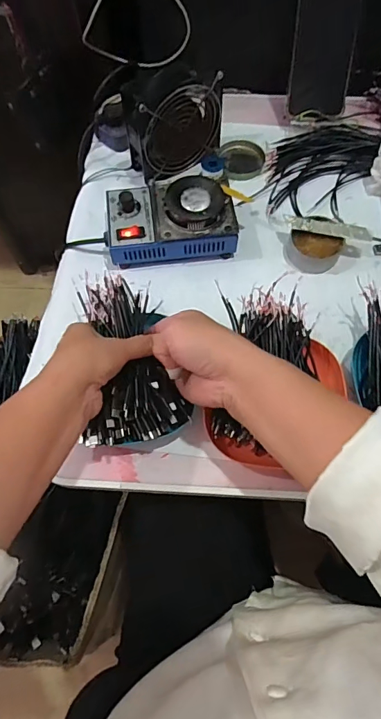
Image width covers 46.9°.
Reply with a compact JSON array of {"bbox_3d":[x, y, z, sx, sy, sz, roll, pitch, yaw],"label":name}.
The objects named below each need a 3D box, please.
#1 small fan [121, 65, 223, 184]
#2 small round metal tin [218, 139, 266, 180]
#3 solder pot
[{"bbox_3d":[-0.020,-0.300,0.556,0.125,0.108,0.063,-18,67,-7],"label":"small fan"},{"bbox_3d":[0.073,-0.280,0.611,0.057,0.017,0.059,0,66,1],"label":"small round metal tin"},{"bbox_3d":[-0.024,-0.167,0.529,0.149,0.061,0.093,-7,66,-2],"label":"solder pot"}]

